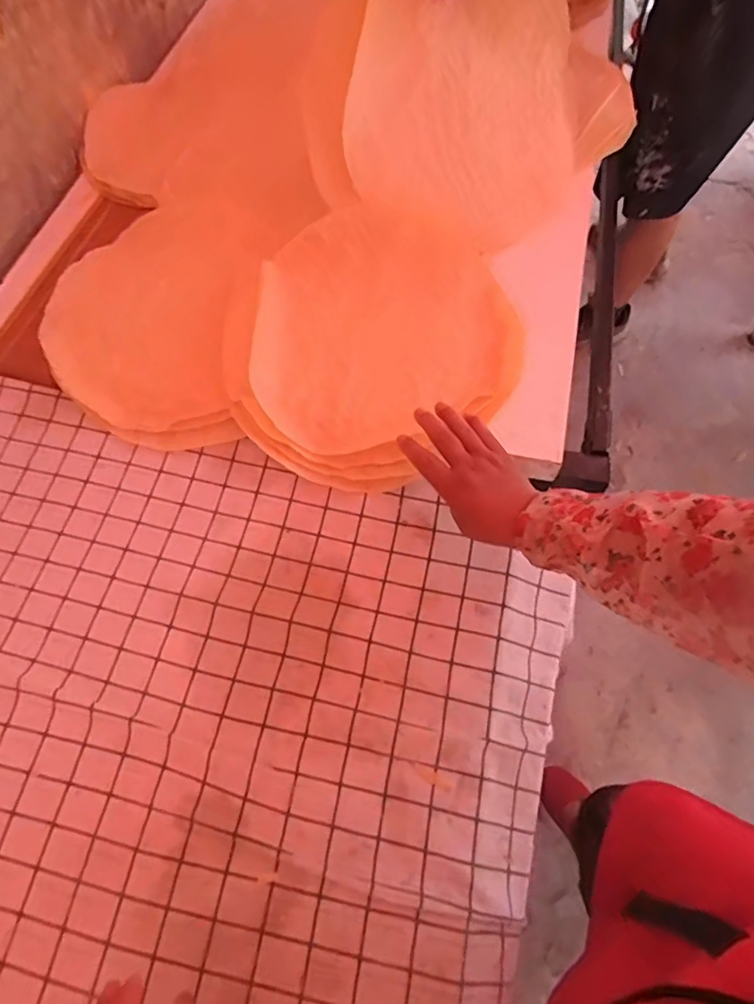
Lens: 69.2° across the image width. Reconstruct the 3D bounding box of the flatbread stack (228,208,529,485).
[{"bbox_3d":[-0.009,-0.204,0.683,0.372,0.057,0.359,-34,67,-12],"label":"flatbread stack"}]

